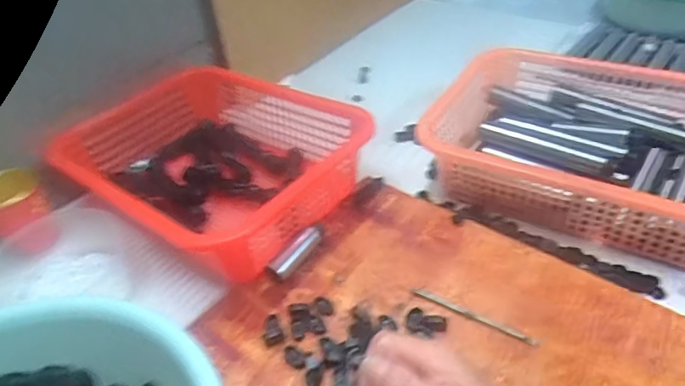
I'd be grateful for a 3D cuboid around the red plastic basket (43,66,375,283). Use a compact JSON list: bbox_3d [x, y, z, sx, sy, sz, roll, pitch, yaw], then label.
[{"bbox_3d":[-0.162,-0.042,0.603,0.332,0.089,0.247,25,49,32],"label":"red plastic basket"}]

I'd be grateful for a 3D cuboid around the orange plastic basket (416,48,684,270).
[{"bbox_3d":[0.270,-0.056,0.566,0.355,0.082,0.248,17,45,25],"label":"orange plastic basket"}]

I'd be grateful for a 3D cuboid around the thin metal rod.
[{"bbox_3d":[0.115,0.108,0.450,0.115,0.004,0.008,19,46,27],"label":"thin metal rod"}]

